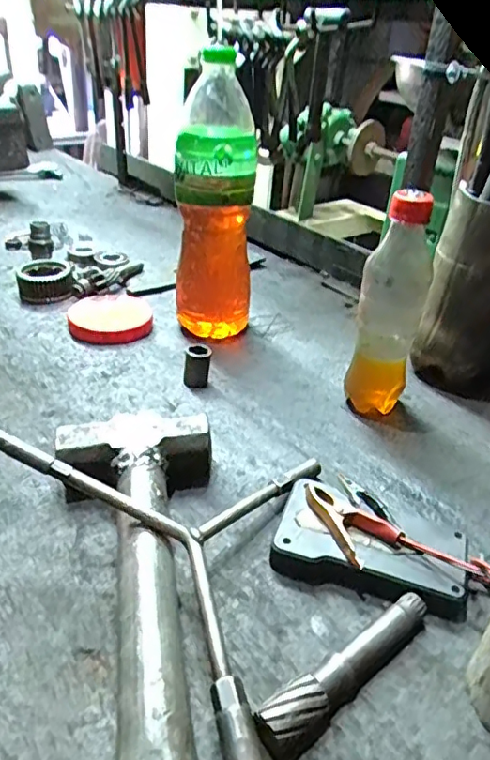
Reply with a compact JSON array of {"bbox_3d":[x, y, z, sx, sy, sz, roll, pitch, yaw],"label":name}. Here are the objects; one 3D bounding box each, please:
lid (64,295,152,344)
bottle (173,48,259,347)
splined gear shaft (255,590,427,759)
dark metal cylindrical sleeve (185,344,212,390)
[{"bbox_3d":[-0.145,-0.070,0.605,0.087,0.019,0.091,3,33,-2],"label":"lid"},{"bbox_3d":[-0.028,-0.166,0.547,0.075,0.259,0.088,0,33,-6],"label":"bottle"},{"bbox_3d":[0.057,0.153,0.296,0.116,0.020,0.021,-20,40,-33],"label":"splined gear shaft"},{"bbox_3d":[-0.044,-0.012,0.515,0.023,0.036,0.023,0,33,-6],"label":"dark metal cylindrical sleeve"}]

